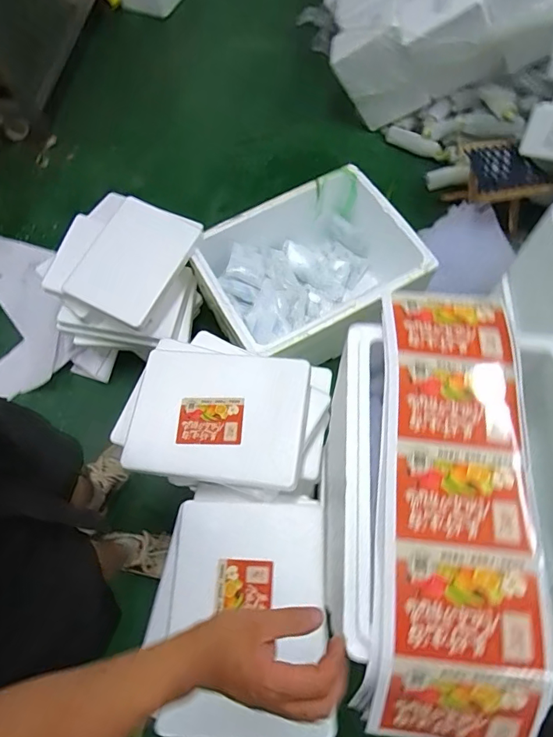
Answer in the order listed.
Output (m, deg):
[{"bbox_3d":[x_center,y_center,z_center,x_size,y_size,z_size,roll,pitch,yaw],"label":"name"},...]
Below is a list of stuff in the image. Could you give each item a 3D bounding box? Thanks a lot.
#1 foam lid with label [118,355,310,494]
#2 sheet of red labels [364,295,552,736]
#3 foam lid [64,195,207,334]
[{"bbox_3d":[-0.122,0.091,0.907,0.352,0.021,0.258,4,65,11],"label":"foam lid with label"},{"bbox_3d":[0.185,0.131,0.490,0.167,0.077,0.470,5,67,3],"label":"sheet of red labels"},{"bbox_3d":[-0.409,-0.324,1.312,0.260,0.033,0.390,23,64,5],"label":"foam lid"}]

